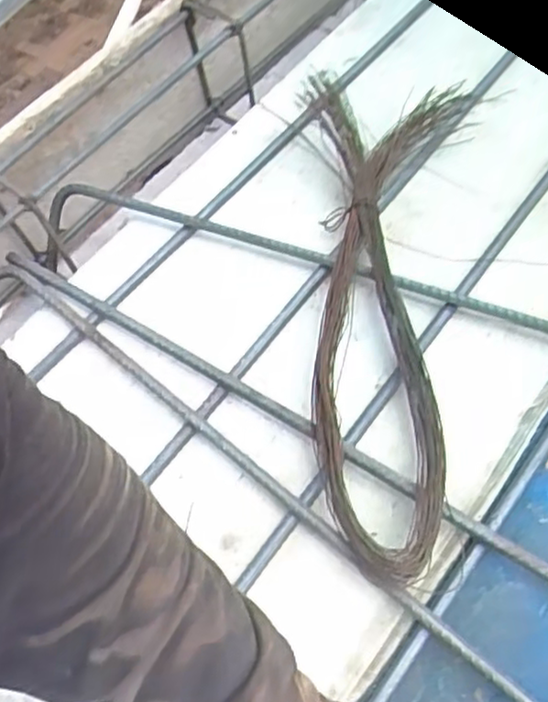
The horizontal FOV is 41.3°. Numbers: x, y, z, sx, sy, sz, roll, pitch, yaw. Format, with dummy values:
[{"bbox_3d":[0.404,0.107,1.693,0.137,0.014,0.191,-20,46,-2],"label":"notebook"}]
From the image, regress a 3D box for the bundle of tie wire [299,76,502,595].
[{"bbox_3d":[0.086,-0.050,0.577,0.144,0.044,0.453,5,63,4],"label":"bundle of tie wire"}]

